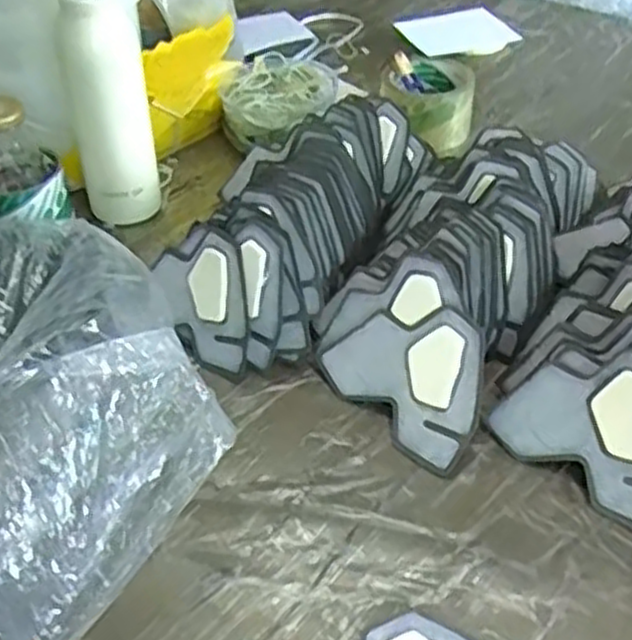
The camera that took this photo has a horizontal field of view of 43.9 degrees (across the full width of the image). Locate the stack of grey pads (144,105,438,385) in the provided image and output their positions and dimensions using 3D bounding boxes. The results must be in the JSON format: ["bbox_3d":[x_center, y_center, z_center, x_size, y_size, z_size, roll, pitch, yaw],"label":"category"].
[{"bbox_3d":[-0.029,-0.092,0.668,0.164,0.091,0.294,19,47,21],"label":"stack of grey pads"}]

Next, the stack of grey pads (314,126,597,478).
[{"bbox_3d":[0.112,-0.051,0.623,0.151,0.081,0.344,18,47,20],"label":"stack of grey pads"}]

